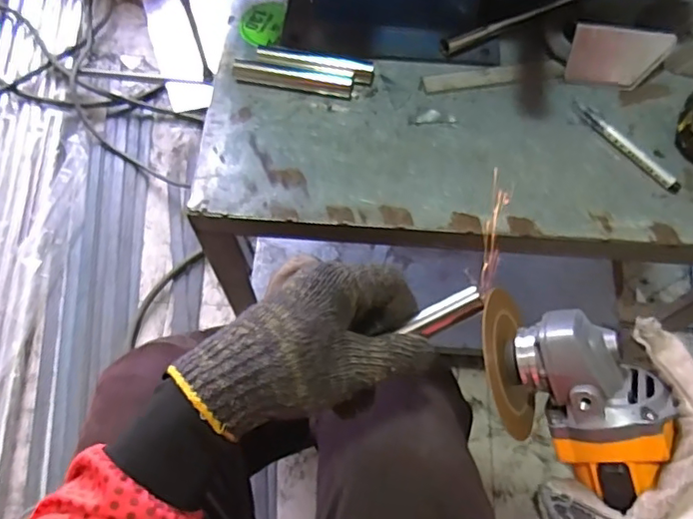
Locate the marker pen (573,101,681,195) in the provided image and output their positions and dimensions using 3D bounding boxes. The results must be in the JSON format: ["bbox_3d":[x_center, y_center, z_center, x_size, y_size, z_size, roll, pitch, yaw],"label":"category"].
[{"bbox_3d":[0.289,-0.119,0.587,0.017,0.013,0.136,-35,73,-15],"label":"marker pen"}]

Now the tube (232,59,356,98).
[{"bbox_3d":[-0.056,-0.193,0.604,0.124,0.019,0.020,8,68,1],"label":"tube"}]

